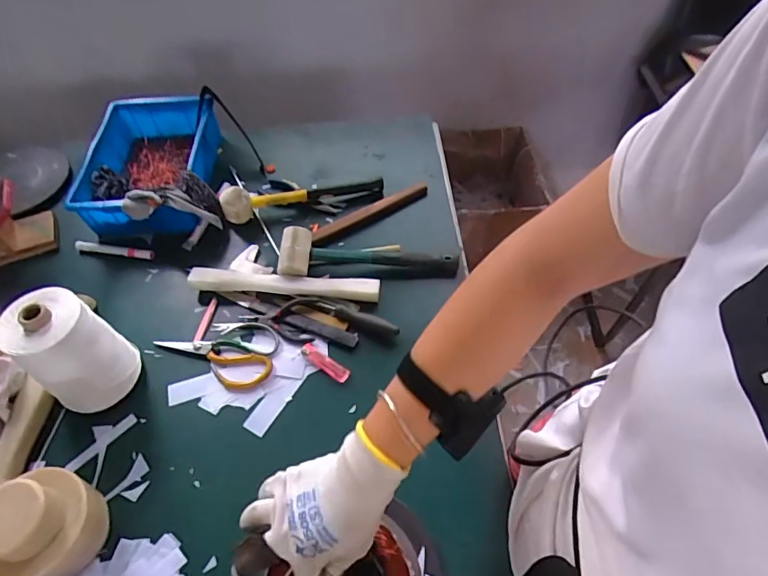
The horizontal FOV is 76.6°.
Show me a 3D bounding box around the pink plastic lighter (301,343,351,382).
[{"bbox_3d":[-0.085,0.107,0.701,0.080,0.010,0.020,30,61,21],"label":"pink plastic lighter"}]

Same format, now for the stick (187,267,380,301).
[{"bbox_3d":[-0.154,-0.005,0.761,0.292,0.033,0.034,3,55,4],"label":"stick"}]

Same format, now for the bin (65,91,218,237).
[{"bbox_3d":[-0.435,-0.231,0.896,0.228,0.080,0.299,-3,55,0],"label":"bin"}]

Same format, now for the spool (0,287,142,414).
[{"bbox_3d":[-0.397,0.085,0.628,0.096,0.169,0.102,-1,55,1],"label":"spool"}]

